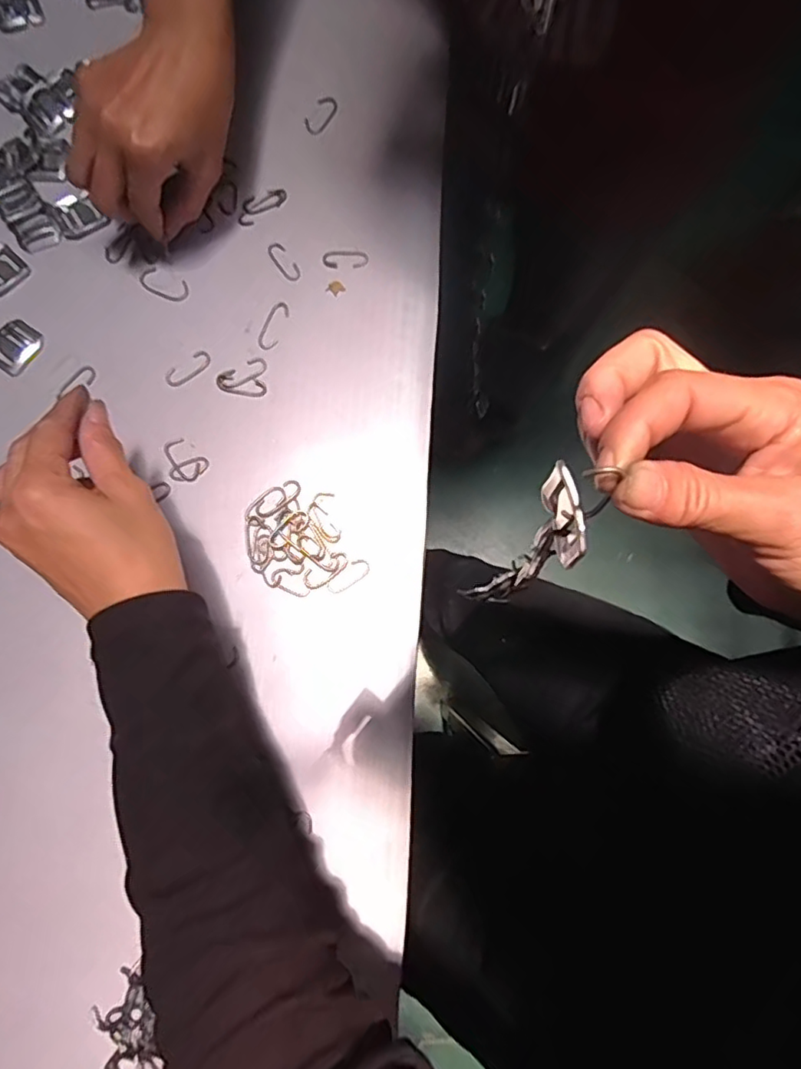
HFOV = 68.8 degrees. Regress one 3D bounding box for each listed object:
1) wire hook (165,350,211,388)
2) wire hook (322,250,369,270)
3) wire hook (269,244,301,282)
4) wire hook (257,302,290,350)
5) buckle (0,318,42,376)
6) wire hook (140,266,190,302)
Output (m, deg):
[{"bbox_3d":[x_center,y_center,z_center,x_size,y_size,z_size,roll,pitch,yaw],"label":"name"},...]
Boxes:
[{"bbox_3d":[-0.145,-0.113,0.399,0.034,0.004,0.014,-36,82,-7],"label":"wire hook"},{"bbox_3d":[-0.039,-0.195,0.415,0.032,0.004,0.015,-1,79,-1],"label":"wire hook"},{"bbox_3d":[-0.082,-0.193,0.415,0.013,0.004,0.033,-37,82,-7],"label":"wire hook"},{"bbox_3d":[-0.088,-0.145,0.405,0.013,0.004,0.036,20,79,3],"label":"wire hook"},{"bbox_3d":[-0.263,-0.129,0.398,0.029,0.004,0.034,34,80,5],"label":"buckle"},{"bbox_3d":[-0.166,-0.175,0.410,0.038,0.004,0.018,26,80,4],"label":"wire hook"}]

